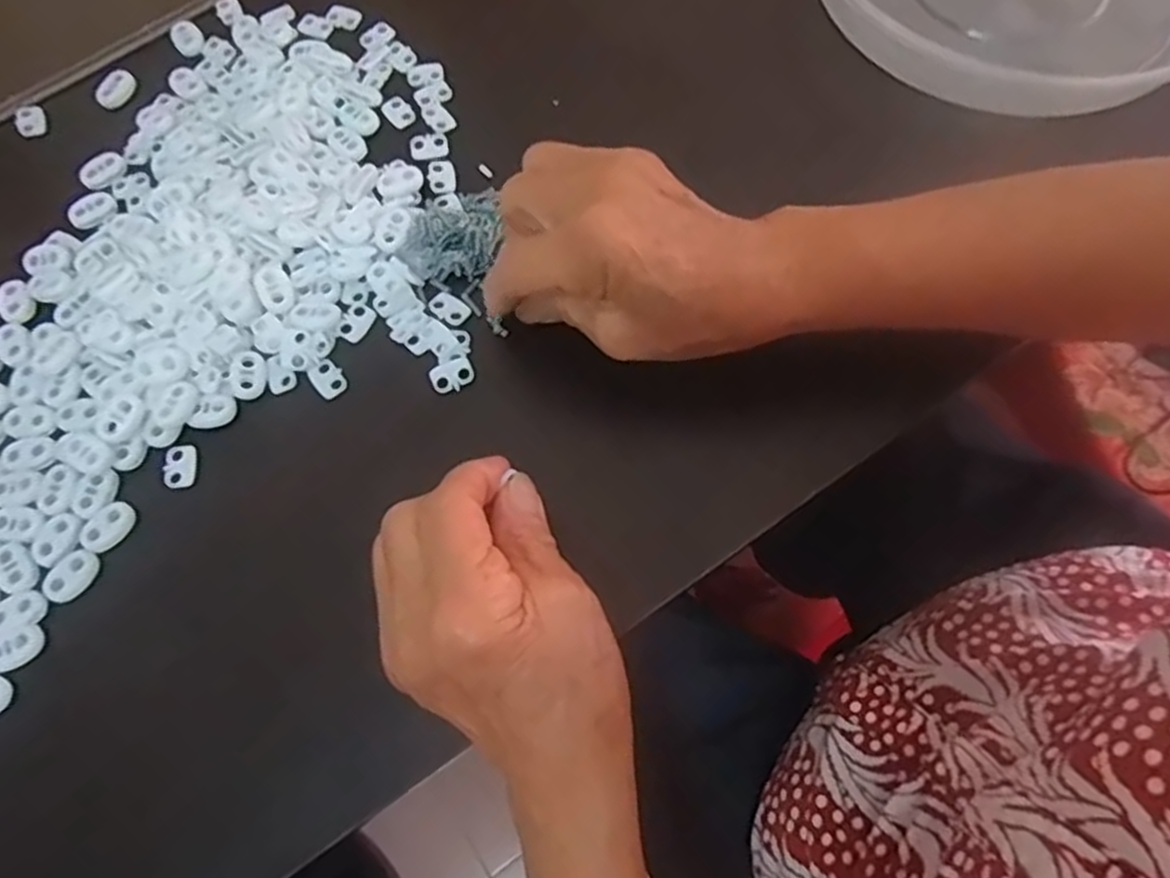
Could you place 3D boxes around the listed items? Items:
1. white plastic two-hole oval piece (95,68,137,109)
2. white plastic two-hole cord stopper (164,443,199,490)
[{"bbox_3d":[-0.247,-0.184,0.392,0.019,0.004,0.022,39,76,15],"label":"white plastic two-hole oval piece"},{"bbox_3d":[-0.175,0.012,0.322,0.014,0.004,0.019,-4,69,1],"label":"white plastic two-hole cord stopper"}]

